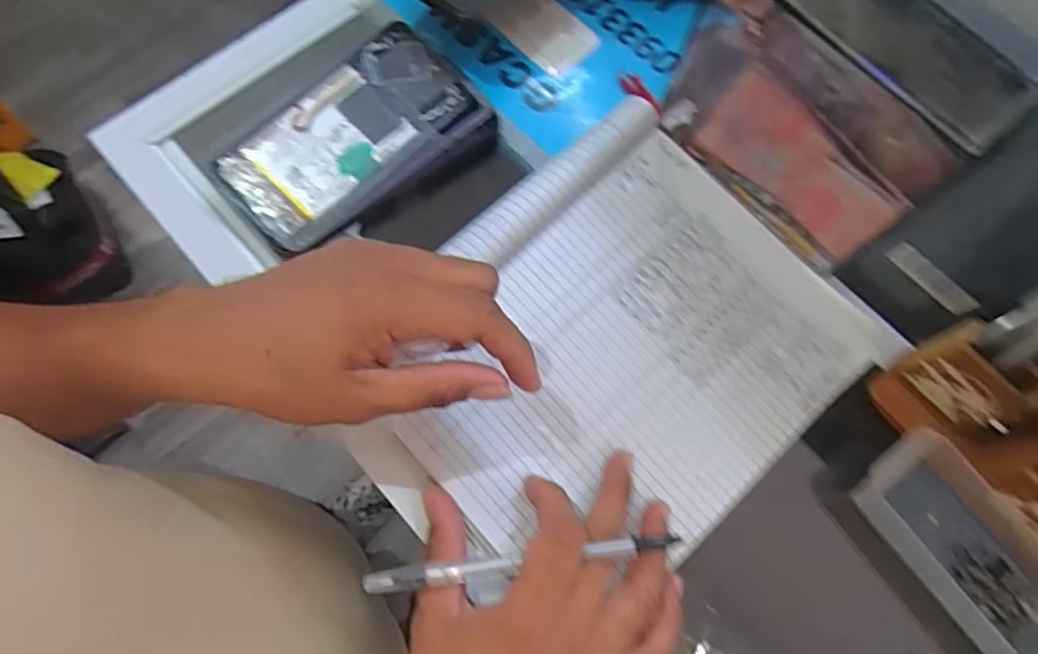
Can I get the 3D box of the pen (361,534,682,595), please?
[{"bbox_3d":[0.000,0.113,0.291,0.152,0.005,0.011,-9,71,1],"label":"pen"}]

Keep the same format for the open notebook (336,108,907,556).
[{"bbox_3d":[0.051,0.018,0.347,0.270,0.016,0.216,-41,82,-13],"label":"open notebook"}]

